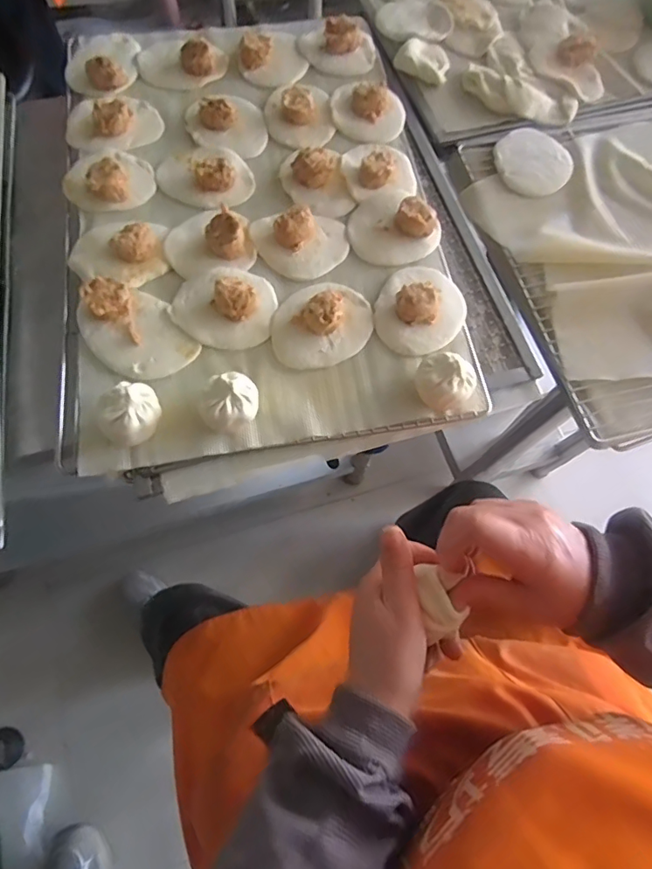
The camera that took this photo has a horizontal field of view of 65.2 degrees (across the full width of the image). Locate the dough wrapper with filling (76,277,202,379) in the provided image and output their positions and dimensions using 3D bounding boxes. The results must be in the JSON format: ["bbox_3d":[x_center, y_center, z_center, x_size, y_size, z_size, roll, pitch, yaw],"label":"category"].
[{"bbox_3d":[-0.182,-0.101,0.480,0.080,0.026,0.110,-36,75,-15],"label":"dough wrapper with filling"}]

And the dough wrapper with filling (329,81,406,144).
[{"bbox_3d":[0.051,-0.391,0.611,0.090,0.031,0.072,9,69,1],"label":"dough wrapper with filling"}]

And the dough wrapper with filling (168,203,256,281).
[{"bbox_3d":[-0.120,-0.202,0.522,0.087,0.031,0.070,-11,70,-7],"label":"dough wrapper with filling"}]

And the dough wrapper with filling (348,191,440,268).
[{"bbox_3d":[0.069,-0.225,0.543,0.086,0.031,0.092,-33,74,-14],"label":"dough wrapper with filling"}]

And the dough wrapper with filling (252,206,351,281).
[{"bbox_3d":[-0.025,-0.204,0.529,0.096,0.032,0.077,-13,70,-8],"label":"dough wrapper with filling"}]

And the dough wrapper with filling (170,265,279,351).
[{"bbox_3d":[-0.100,-0.129,0.494,0.099,0.033,0.087,-5,69,-5],"label":"dough wrapper with filling"}]

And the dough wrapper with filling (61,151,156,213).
[{"bbox_3d":[-0.237,-0.283,0.553,0.094,0.025,0.085,-7,69,-6],"label":"dough wrapper with filling"}]

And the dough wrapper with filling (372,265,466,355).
[{"bbox_3d":[0.097,-0.133,0.508,0.086,0.034,0.104,21,69,5],"label":"dough wrapper with filling"}]

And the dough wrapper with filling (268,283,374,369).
[{"bbox_3d":[-0.003,-0.112,0.493,0.103,0.033,0.083,-37,75,-15],"label":"dough wrapper with filling"}]

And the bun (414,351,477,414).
[{"bbox_3d":[0.110,-0.052,0.464,0.052,0.044,0.054,1,69,-2],"label":"bun"}]

